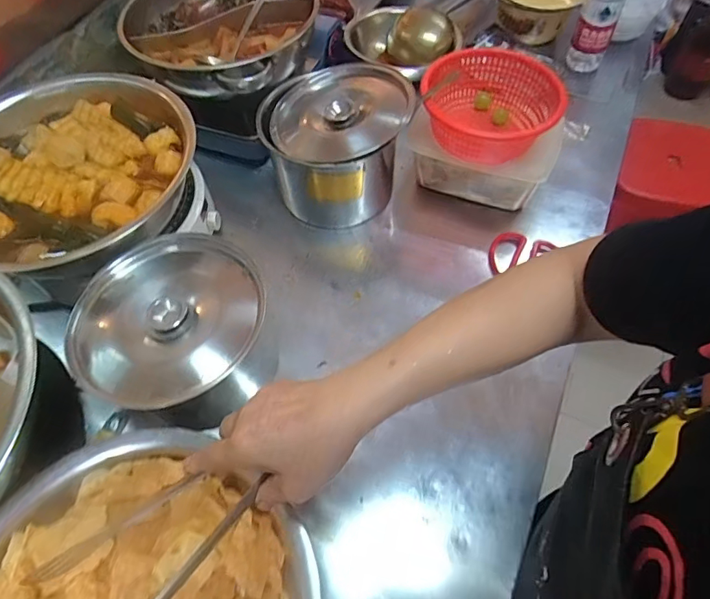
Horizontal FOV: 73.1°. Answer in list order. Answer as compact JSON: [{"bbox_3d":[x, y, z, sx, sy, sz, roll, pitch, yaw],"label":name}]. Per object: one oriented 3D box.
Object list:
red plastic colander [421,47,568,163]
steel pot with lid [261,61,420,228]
[{"bbox_3d":[0.186,-0.269,0.658,0.176,0.090,0.188,10,60,6],"label":"red plastic colander"},{"bbox_3d":[-0.032,-0.221,0.703,0.175,0.152,0.187,0,60,0],"label":"steel pot with lid"}]

